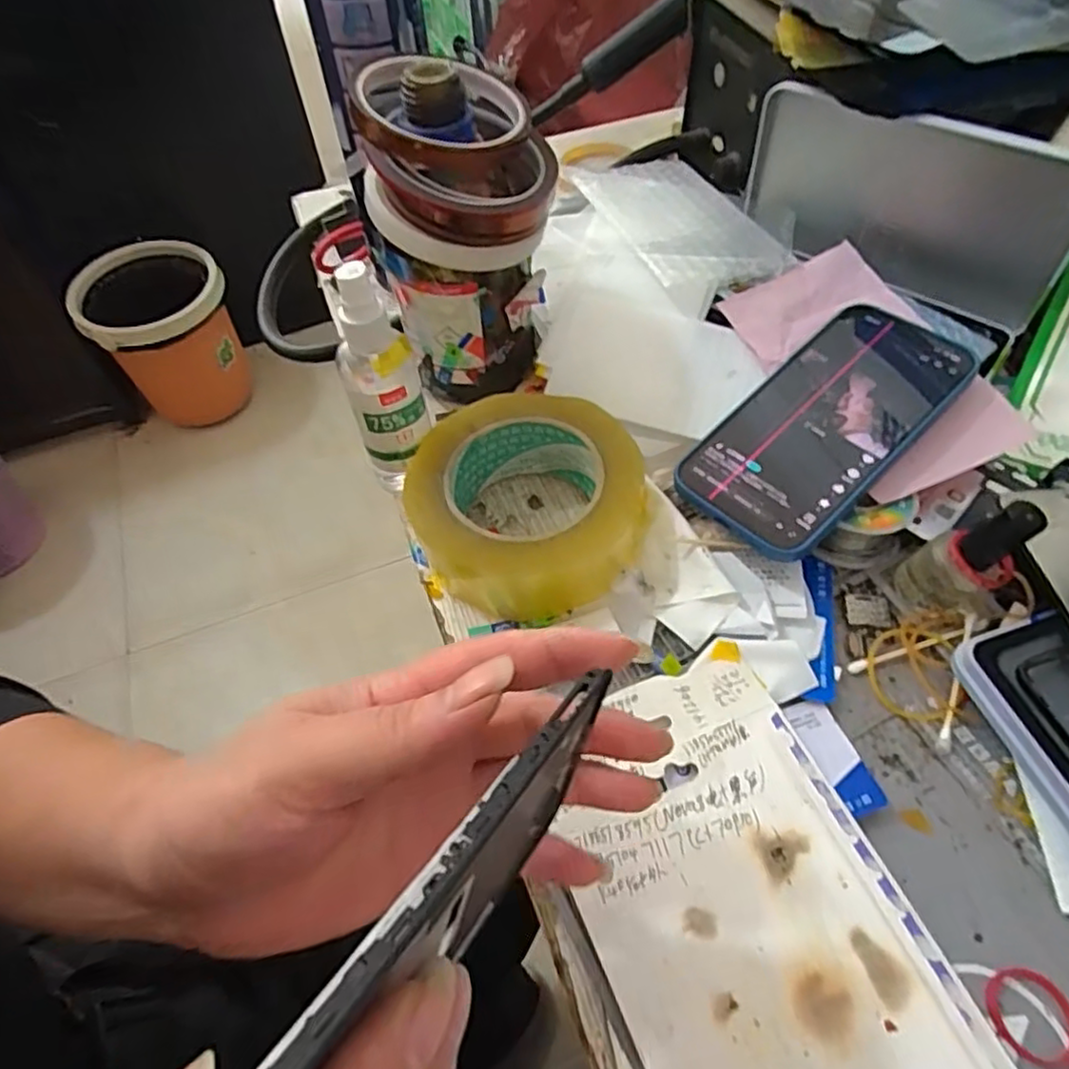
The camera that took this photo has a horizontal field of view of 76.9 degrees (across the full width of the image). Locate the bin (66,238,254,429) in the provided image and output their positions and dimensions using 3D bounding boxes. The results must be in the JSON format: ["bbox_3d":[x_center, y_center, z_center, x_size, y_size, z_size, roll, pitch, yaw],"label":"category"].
[{"bbox_3d":[-0.728,-0.389,1.383,0.260,0.327,0.255,-29,60,-16],"label":"bin"}]

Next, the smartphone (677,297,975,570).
[{"bbox_3d":[0.156,-0.062,0.360,0.167,0.006,0.079,-43,60,-12],"label":"smartphone"}]

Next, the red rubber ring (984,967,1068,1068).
[{"bbox_3d":[0.185,0.179,0.249,0.029,0.004,0.031,-1,56,2],"label":"red rubber ring"}]

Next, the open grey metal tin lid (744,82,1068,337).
[{"bbox_3d":[0.215,-0.196,0.403,0.188,0.093,0.014,35,64,25],"label":"open grey metal tin lid"}]

